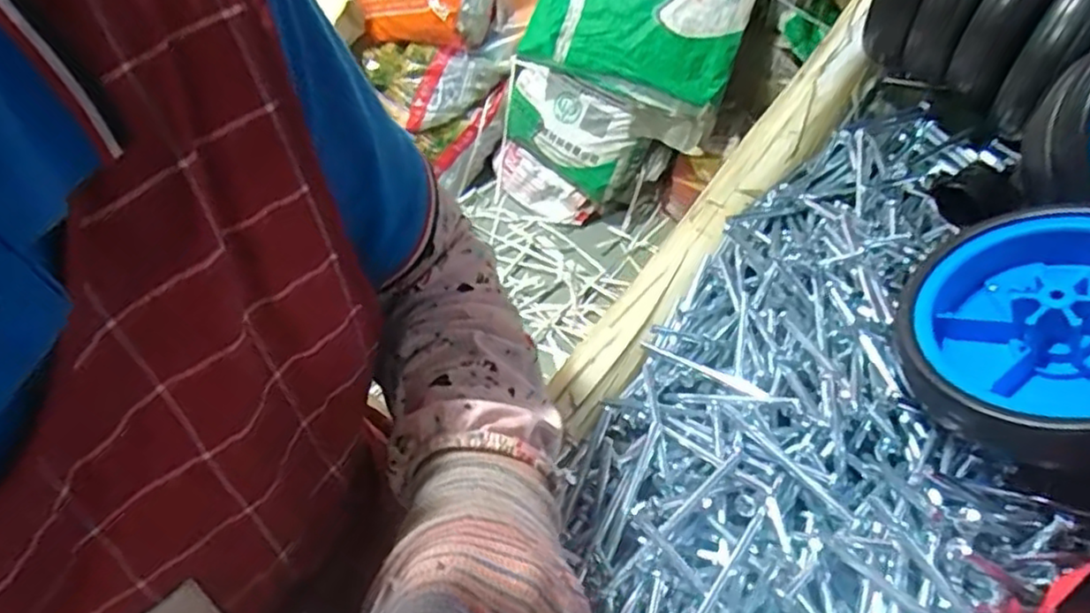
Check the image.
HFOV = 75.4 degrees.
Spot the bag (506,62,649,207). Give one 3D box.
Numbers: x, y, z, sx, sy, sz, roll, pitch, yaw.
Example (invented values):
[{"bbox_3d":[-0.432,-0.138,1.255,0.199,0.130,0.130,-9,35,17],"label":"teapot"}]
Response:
[{"bbox_3d":[0.039,-0.350,1.373,0.291,0.196,0.089,34,62,23],"label":"bag"}]

